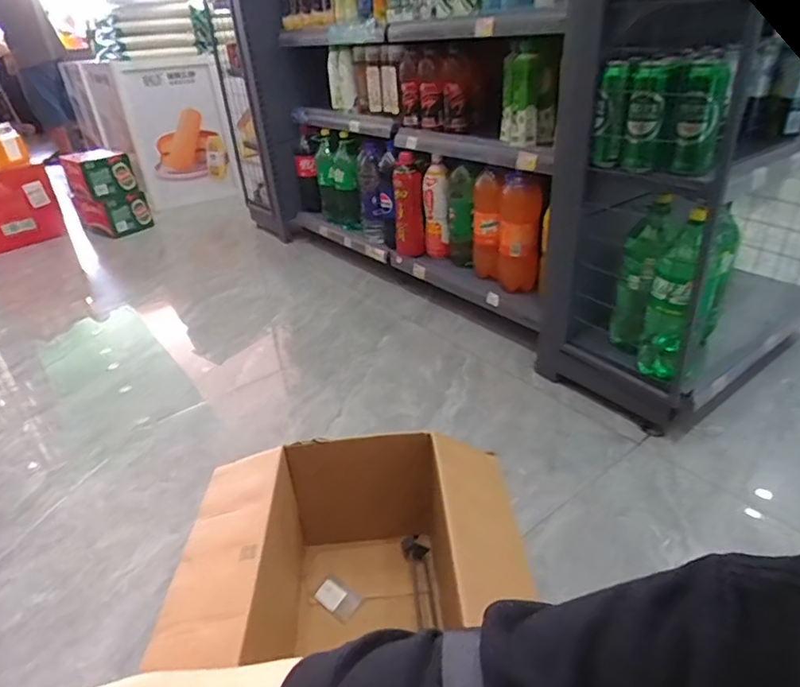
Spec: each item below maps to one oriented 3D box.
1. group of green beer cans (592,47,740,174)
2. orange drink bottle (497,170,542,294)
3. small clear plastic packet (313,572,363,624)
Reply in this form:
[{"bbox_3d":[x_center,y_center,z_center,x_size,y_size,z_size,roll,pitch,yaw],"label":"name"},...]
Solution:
[{"bbox_3d":[0.446,-0.398,0.921,0.207,0.180,0.131,13,35,26],"label":"group of green beer cans"},{"bbox_3d":[0.320,-0.286,1.421,0.104,0.330,0.119,2,31,9],"label":"orange drink bottle"},{"bbox_3d":[-0.094,0.389,0.808,0.065,0.013,0.046,39,71,7],"label":"small clear plastic packet"}]

